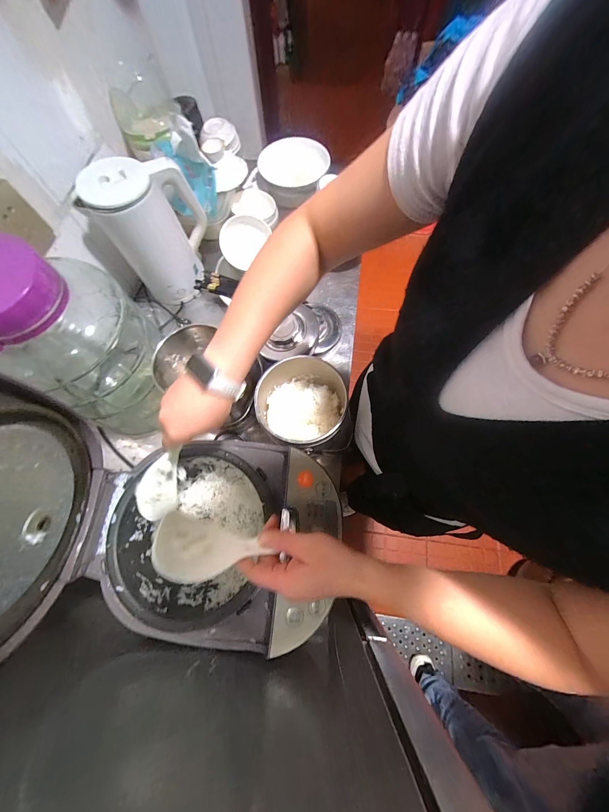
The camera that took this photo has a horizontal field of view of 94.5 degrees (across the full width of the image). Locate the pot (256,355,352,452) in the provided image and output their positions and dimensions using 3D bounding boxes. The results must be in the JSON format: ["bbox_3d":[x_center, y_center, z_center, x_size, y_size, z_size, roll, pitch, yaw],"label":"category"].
[{"bbox_3d":[-0.001,0.003,0.488,0.161,0.108,0.138,-11,71,-2],"label":"pot"}]

